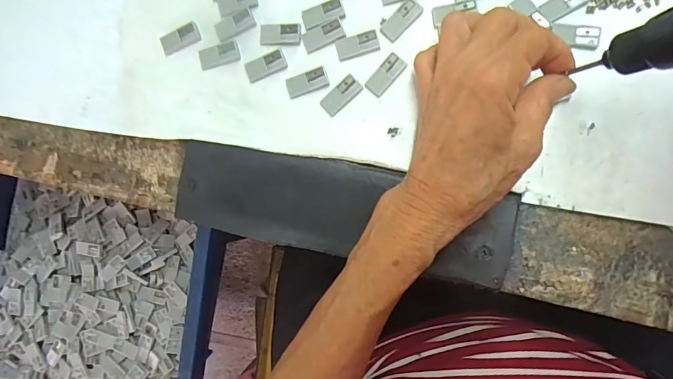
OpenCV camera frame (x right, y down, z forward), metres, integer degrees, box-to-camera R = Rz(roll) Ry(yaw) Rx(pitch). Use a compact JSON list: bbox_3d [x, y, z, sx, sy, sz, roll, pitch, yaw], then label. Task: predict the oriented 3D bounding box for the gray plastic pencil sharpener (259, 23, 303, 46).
[{"bbox_3d":[-0.038,-0.105,0.273,0.028,0.004,0.015,1,86,7],"label":"gray plastic pencil sharpener"}]

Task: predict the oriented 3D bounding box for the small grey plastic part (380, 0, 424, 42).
[{"bbox_3d":[0.042,-0.111,0.262,0.029,0.004,0.015,-45,82,2],"label":"small grey plastic part"}]

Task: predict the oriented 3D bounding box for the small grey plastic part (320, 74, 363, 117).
[{"bbox_3d":[0.003,-0.062,0.265,0.028,0.004,0.013,-40,83,3],"label":"small grey plastic part"}]

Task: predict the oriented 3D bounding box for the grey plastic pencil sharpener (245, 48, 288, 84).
[{"bbox_3d":[-0.048,-0.084,0.274,0.028,0.004,0.014,-23,84,5],"label":"grey plastic pencil sharpener"}]

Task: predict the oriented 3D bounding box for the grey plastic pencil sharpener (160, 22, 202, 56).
[{"bbox_3d":[-0.110,-0.106,0.282,0.029,0.004,0.014,-24,84,5],"label":"grey plastic pencil sharpener"}]

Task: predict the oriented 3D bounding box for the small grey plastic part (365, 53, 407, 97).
[{"bbox_3d":[0.032,-0.074,0.261,0.013,0.004,0.028,43,92,8],"label":"small grey plastic part"}]

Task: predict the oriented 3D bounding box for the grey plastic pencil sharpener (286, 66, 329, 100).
[{"bbox_3d":[-0.020,-0.072,0.268,0.028,0.004,0.014,-19,84,6],"label":"grey plastic pencil sharpener"}]

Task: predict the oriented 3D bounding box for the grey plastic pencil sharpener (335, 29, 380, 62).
[{"bbox_3d":[0.014,-0.095,0.266,0.028,0.004,0.015,-13,85,6],"label":"grey plastic pencil sharpener"}]

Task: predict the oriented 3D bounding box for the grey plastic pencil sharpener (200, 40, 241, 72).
[{"bbox_3d":[-0.081,-0.093,0.278,0.029,0.004,0.015,-14,85,6],"label":"grey plastic pencil sharpener"}]

